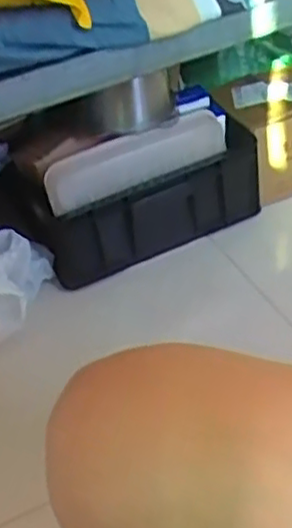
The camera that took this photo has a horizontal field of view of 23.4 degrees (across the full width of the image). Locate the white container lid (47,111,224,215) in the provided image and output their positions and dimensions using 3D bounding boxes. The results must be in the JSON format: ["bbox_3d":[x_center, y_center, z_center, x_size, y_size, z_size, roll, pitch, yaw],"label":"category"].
[{"bbox_3d":[-0.012,-0.169,1.084,0.298,0.093,0.068,-18,39,-7],"label":"white container lid"}]

